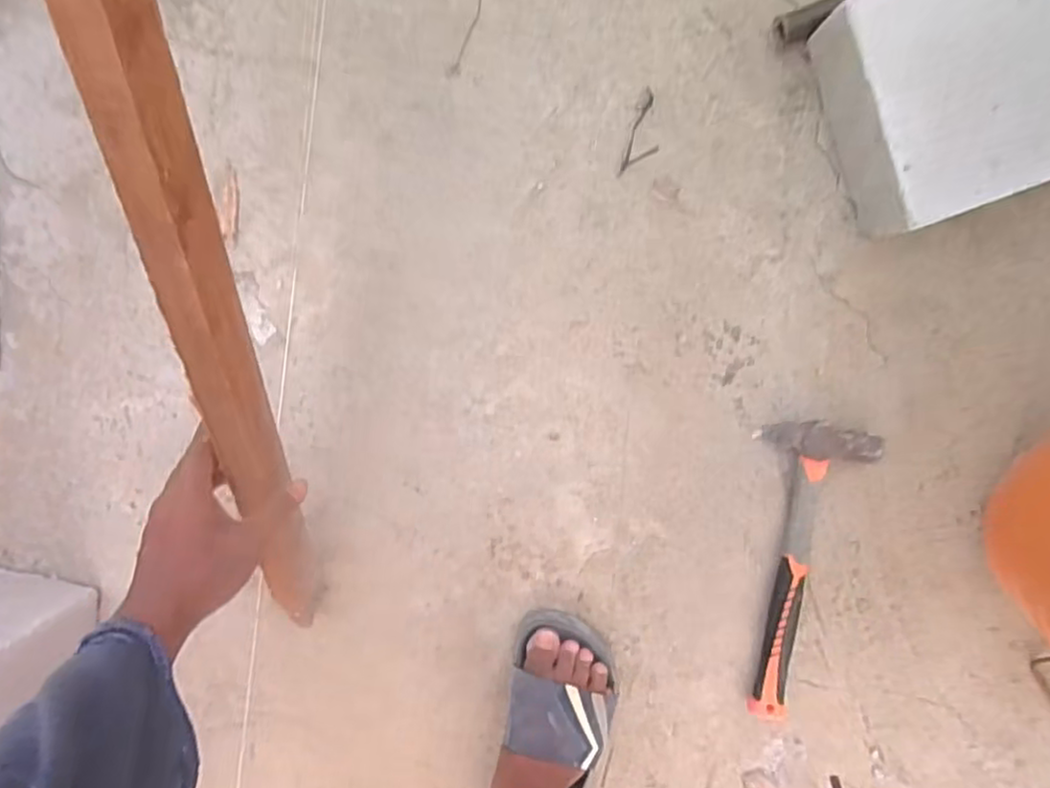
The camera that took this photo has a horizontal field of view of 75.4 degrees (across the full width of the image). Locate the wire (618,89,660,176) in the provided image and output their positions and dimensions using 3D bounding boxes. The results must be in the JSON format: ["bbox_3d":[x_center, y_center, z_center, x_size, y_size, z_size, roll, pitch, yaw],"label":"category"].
[{"bbox_3d":[0.122,-0.264,0.692,0.032,0.004,0.088,16,99,3],"label":"wire"}]

